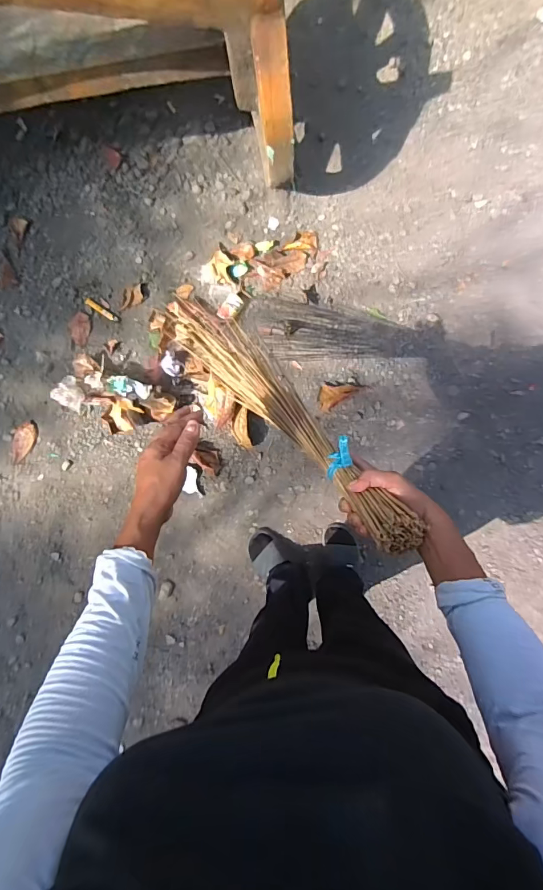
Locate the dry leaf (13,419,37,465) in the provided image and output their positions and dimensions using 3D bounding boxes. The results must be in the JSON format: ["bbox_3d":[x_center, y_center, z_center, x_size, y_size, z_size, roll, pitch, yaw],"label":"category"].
[{"bbox_3d":[-0.810,-0.012,1.369,0.071,0.015,0.145,23,90,1],"label":"dry leaf"}]

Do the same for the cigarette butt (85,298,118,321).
[{"bbox_3d":[-0.553,-0.438,1.366,0.126,0.013,0.022,34,95,7],"label":"cigarette butt"}]

